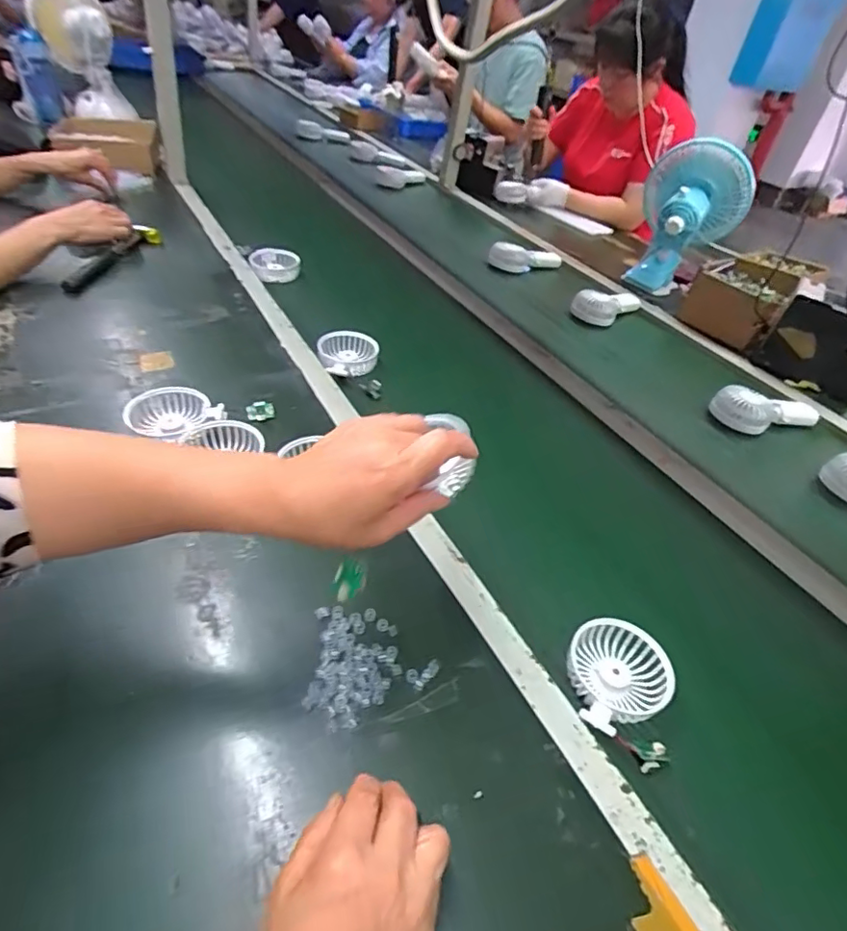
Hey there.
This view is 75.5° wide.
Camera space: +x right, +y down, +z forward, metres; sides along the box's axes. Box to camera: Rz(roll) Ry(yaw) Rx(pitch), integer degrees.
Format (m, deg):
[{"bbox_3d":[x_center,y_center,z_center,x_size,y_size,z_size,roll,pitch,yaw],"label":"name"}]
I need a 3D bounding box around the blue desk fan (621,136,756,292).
[{"bbox_3d":[0.575,-0.528,1.204,0.215,0.295,0.183,21,42,13],"label":"blue desk fan"}]

